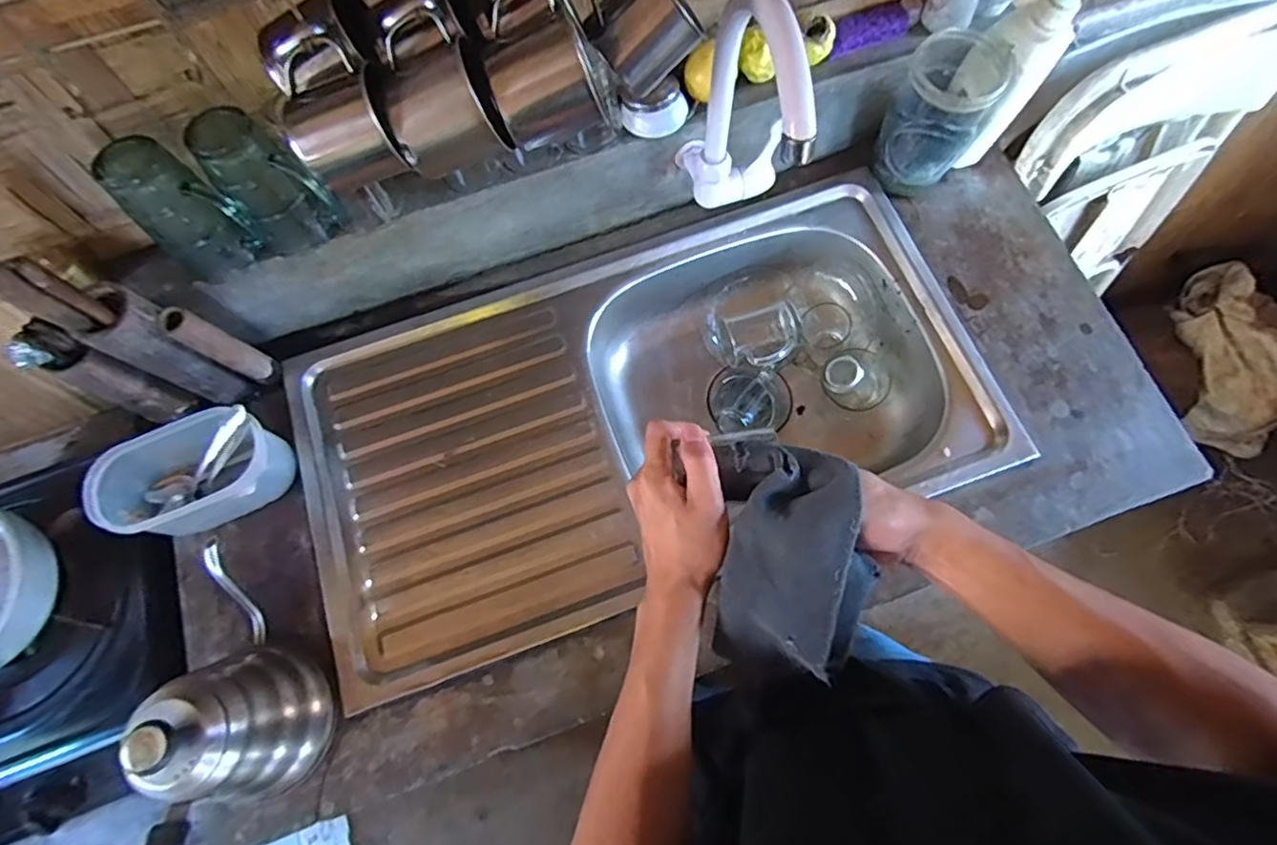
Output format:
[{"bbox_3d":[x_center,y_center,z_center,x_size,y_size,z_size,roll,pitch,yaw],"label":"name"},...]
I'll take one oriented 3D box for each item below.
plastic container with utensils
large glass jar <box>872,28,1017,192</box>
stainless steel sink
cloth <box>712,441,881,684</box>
[{"bbox_3d":[-0.461,0.052,0.633,0.161,0.085,0.094,-23,74,-5],"label":"plastic container with utensils"},{"bbox_3d":[0.342,-0.352,0.692,0.093,0.151,0.109,34,77,11],"label":"large glass jar"},{"bbox_3d":[0.003,-0.004,0.742,0.738,0.150,0.392,-20,74,-4],"label":"stainless steel sink"},{"bbox_3d":[0.110,0.092,0.419,0.105,0.050,0.154,3,74,2],"label":"cloth"}]

